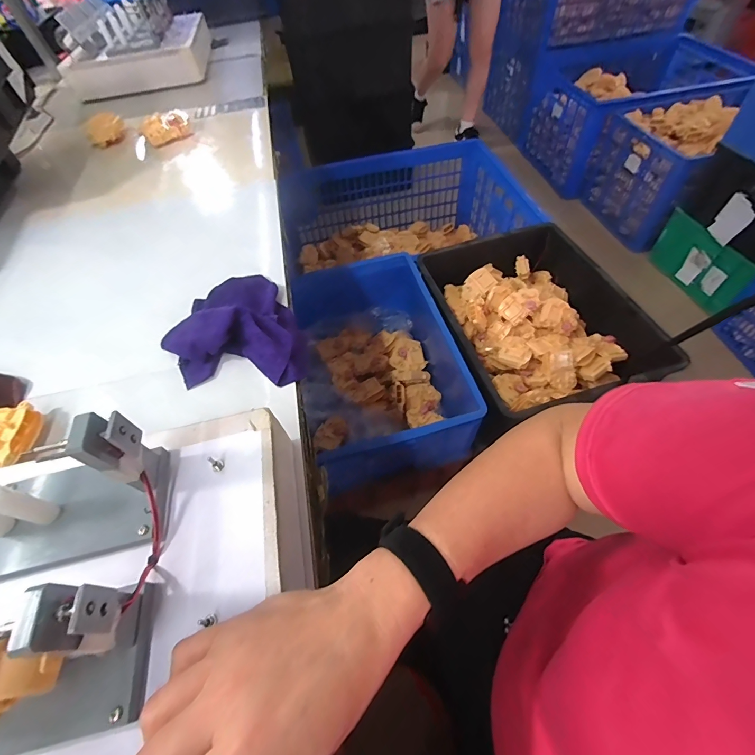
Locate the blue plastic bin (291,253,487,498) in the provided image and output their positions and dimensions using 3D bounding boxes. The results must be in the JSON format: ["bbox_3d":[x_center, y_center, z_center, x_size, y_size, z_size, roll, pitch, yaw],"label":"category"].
[{"bbox_3d":[-0.016,-0.029,0.924,0.375,0.212,0.528,-16,56,-6],"label":"blue plastic bin"}]

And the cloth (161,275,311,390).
[{"bbox_3d":[-0.171,-0.055,0.434,0.143,0.043,0.174,-28,58,-14],"label":"cloth"}]

